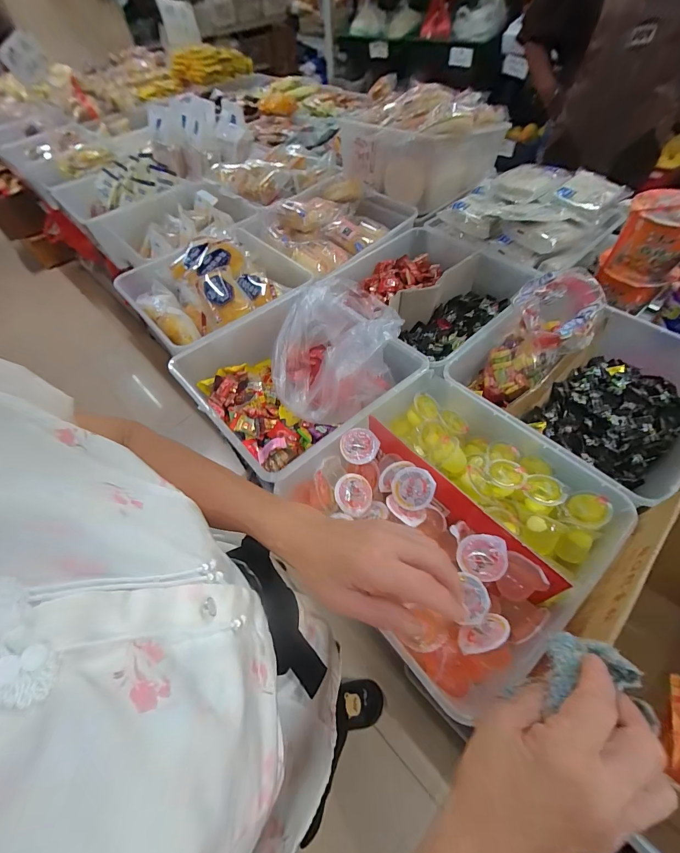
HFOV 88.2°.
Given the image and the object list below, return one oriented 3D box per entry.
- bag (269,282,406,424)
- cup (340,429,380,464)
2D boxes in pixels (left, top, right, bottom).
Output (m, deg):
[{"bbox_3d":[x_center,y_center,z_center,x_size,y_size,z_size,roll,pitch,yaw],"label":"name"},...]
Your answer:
[{"bbox_3d":[-0.014,-0.131,0.579,0.202,0.141,0.256,-13,55,-5],"label":"bag"},{"bbox_3d":[0.026,0.028,0.470,0.050,0.029,0.048,-3,70,4],"label":"cup"}]

